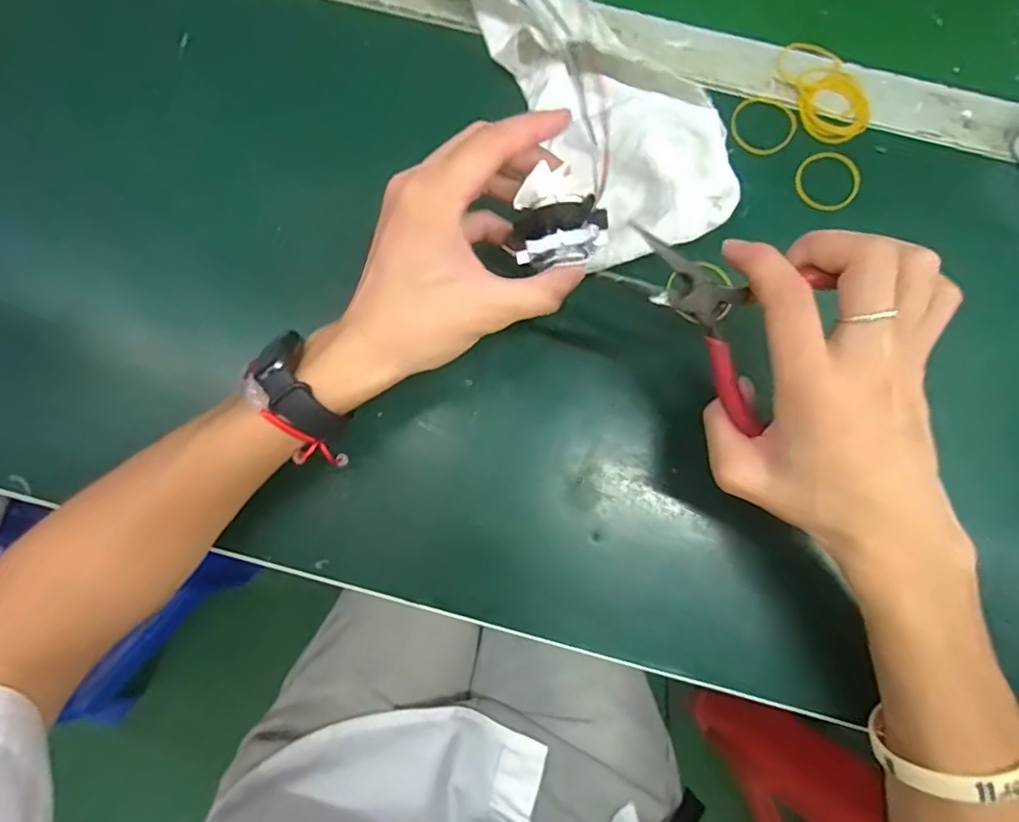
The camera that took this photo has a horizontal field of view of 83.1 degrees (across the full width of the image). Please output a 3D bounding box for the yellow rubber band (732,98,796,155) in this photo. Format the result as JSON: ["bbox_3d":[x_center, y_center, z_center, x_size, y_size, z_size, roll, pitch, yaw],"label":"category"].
[{"bbox_3d":[0.160,-0.180,0.361,0.039,0.004,0.039,23,79,4],"label":"yellow rubber band"}]

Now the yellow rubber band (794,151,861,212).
[{"bbox_3d":[0.198,-0.142,0.358,0.039,0.004,0.039,0,90,-4],"label":"yellow rubber band"}]

